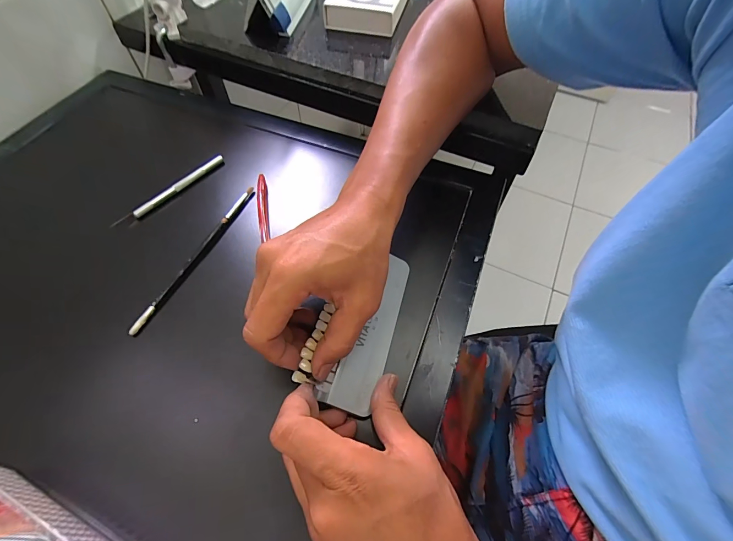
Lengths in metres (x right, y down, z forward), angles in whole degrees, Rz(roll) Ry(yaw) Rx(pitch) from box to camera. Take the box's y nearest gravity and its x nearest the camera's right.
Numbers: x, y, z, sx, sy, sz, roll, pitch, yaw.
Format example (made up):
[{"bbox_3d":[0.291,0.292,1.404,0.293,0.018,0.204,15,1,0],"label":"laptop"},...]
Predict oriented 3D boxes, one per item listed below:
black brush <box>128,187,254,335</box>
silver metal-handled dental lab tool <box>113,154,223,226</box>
[{"bbox_3d":[-0.169,-0.020,0.349,0.008,0.010,0.189,20,60,12],"label":"black brush"},{"bbox_3d":[-0.222,-0.092,0.394,0.007,0.010,0.137,36,64,20],"label":"silver metal-handled dental lab tool"}]

